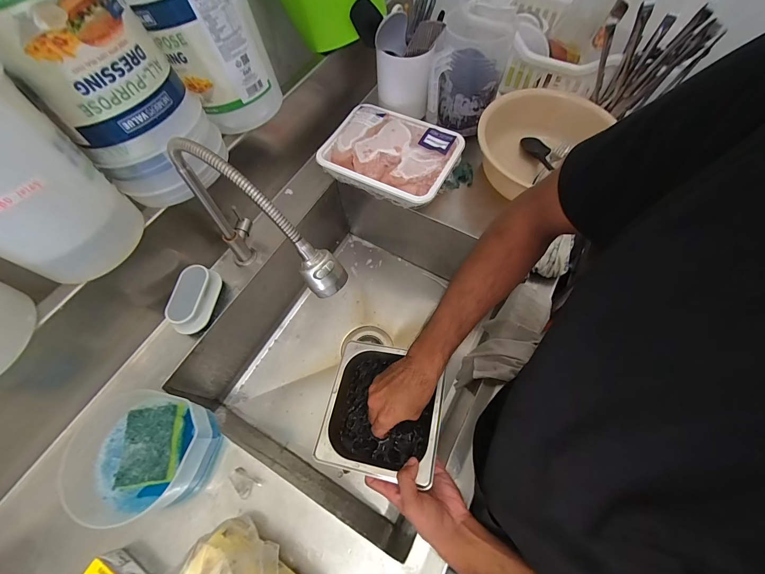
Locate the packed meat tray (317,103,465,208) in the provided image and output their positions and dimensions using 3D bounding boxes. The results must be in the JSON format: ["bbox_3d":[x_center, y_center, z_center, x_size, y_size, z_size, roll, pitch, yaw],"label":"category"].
[{"bbox_3d":[0.016,-0.276,0.681,0.263,0.059,0.193,26,67,13],"label":"packed meat tray"}]

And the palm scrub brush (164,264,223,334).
[{"bbox_3d":[-0.316,0.022,0.558,0.052,0.062,0.109,7,64,5],"label":"palm scrub brush"}]

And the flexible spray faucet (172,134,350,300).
[{"bbox_3d":[-0.162,-0.067,0.467,0.270,0.265,0.056,35,69,17],"label":"flexible spray faucet"}]

